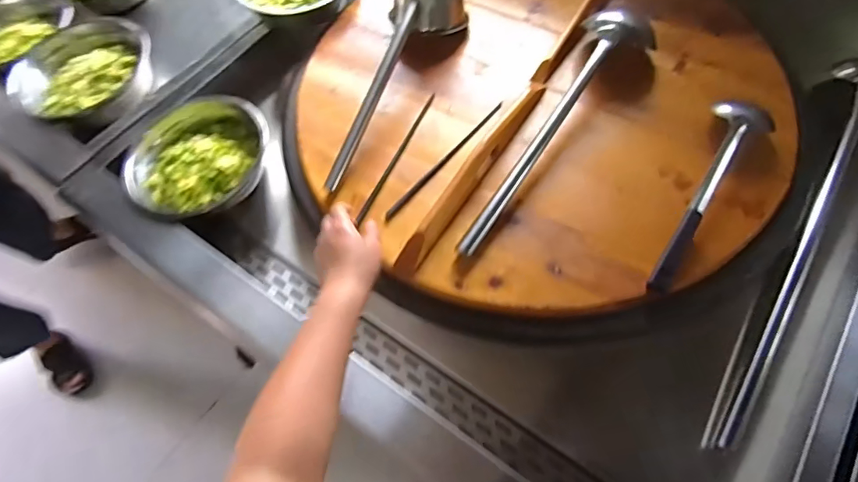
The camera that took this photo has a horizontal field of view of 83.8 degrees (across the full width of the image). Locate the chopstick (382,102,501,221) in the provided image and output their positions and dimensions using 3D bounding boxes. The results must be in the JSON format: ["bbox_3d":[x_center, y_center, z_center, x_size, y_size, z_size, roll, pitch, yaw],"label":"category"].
[{"bbox_3d":[0.025,-0.126,0.718,0.014,0.011,0.262,37,69,21],"label":"chopstick"}]

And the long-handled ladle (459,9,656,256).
[{"bbox_3d":[0.198,-0.170,0.685,0.098,0.087,0.475,27,66,17],"label":"long-handled ladle"}]

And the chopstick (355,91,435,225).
[{"bbox_3d":[-0.046,-0.132,0.732,0.013,0.011,0.250,20,64,14],"label":"chopstick"}]

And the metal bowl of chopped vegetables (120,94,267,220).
[{"bbox_3d":[-0.381,-0.138,0.795,0.174,0.086,0.228,38,70,21],"label":"metal bowl of chopped vegetables"}]

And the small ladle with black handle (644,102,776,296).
[{"bbox_3d":[0.363,-0.069,0.634,0.075,0.058,0.314,32,68,19],"label":"small ladle with black handle"}]

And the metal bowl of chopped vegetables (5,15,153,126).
[{"bbox_3d":[-0.649,-0.318,0.899,0.187,0.107,0.231,24,65,15],"label":"metal bowl of chopped vegetables"}]

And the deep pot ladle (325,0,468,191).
[{"bbox_3d":[-0.044,-0.269,0.753,0.123,0.096,0.425,13,63,10],"label":"deep pot ladle"}]

